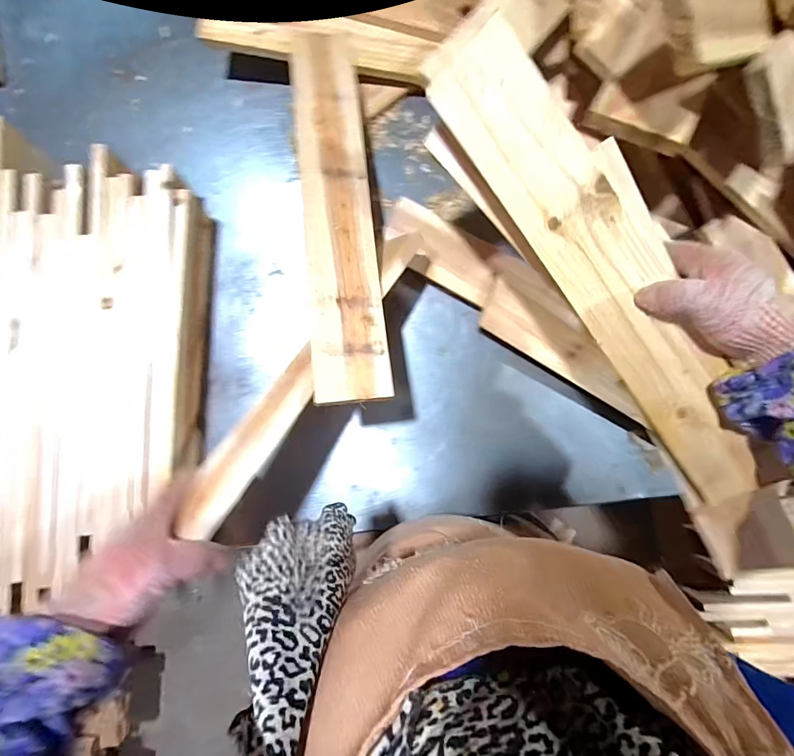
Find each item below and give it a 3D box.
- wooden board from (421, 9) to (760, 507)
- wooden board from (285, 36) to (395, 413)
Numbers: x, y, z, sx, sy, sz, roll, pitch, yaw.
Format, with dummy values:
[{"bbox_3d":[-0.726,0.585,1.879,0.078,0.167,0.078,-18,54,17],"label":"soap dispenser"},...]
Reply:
[{"bbox_3d":[0.203,-0.089,0.365,0.080,0.011,0.491,-33,99,28],"label":"wooden board"},{"bbox_3d":[-0.069,-0.204,0.450,0.080,0.008,0.468,-4,76,-14],"label":"wooden board"}]

